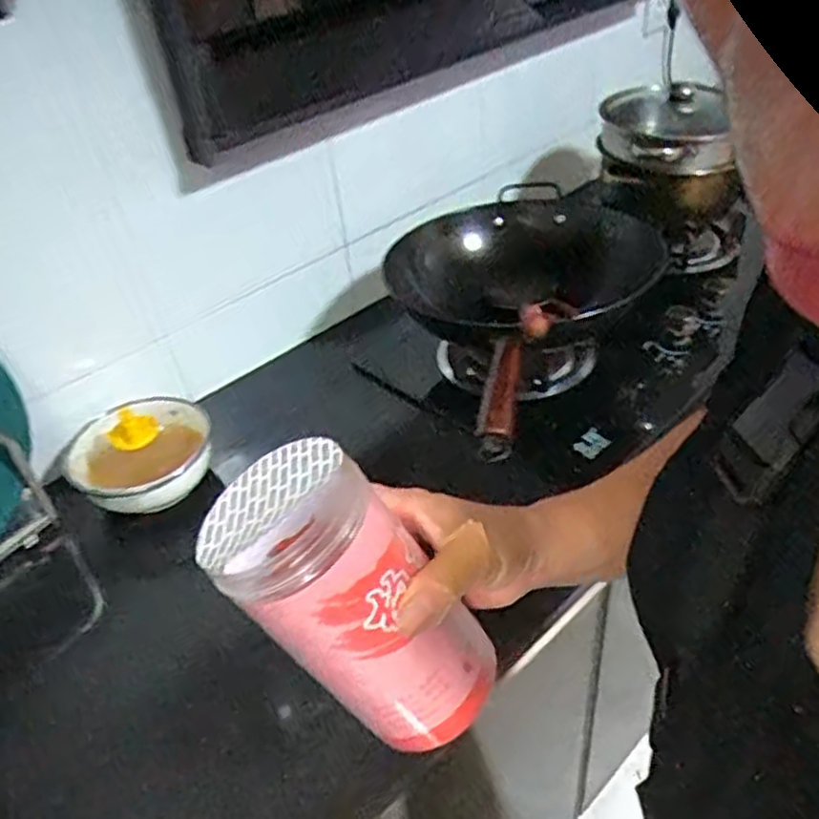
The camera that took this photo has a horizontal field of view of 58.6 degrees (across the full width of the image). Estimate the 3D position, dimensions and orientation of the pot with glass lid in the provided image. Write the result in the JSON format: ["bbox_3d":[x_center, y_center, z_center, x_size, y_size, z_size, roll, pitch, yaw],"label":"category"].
[{"bbox_3d":[0.384,-0.391,1.110,0.170,0.149,0.203,-18,40,-13],"label":"pot with glass lid"}]

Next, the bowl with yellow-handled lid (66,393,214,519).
[{"bbox_3d":[-0.306,0.059,0.834,0.147,0.105,0.146,-4,39,4],"label":"bowl with yellow-handled lid"}]

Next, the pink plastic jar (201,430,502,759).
[{"bbox_3d":[-0.025,0.101,0.356,0.067,0.163,0.076,-18,27,41],"label":"pink plastic jar"}]

